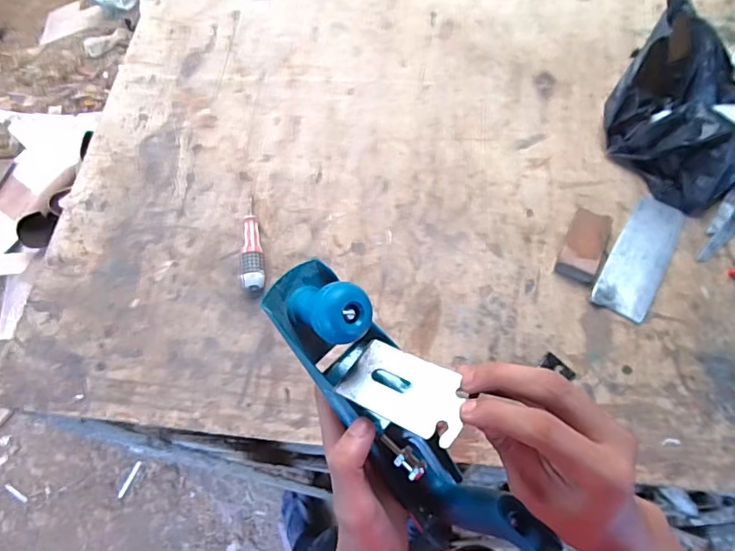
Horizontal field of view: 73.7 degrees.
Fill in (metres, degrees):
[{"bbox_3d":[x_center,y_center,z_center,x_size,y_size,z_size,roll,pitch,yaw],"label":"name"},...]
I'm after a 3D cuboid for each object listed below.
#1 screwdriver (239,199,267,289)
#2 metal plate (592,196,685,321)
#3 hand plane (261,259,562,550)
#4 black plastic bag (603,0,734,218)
[{"bbox_3d":[-0.161,-0.048,0.679,0.033,0.028,0.147,-8,66,0],"label":"screwdriver"},{"bbox_3d":[0.369,-0.027,0.662,0.070,0.006,0.181,28,71,14],"label":"metal plate"},{"bbox_3d":[0.021,0.086,0.309,0.062,0.096,0.216,-38,99,-13],"label":"hand plane"},{"bbox_3d":[0.459,-0.224,0.693,0.222,0.102,0.226,35,73,17],"label":"black plastic bag"}]

